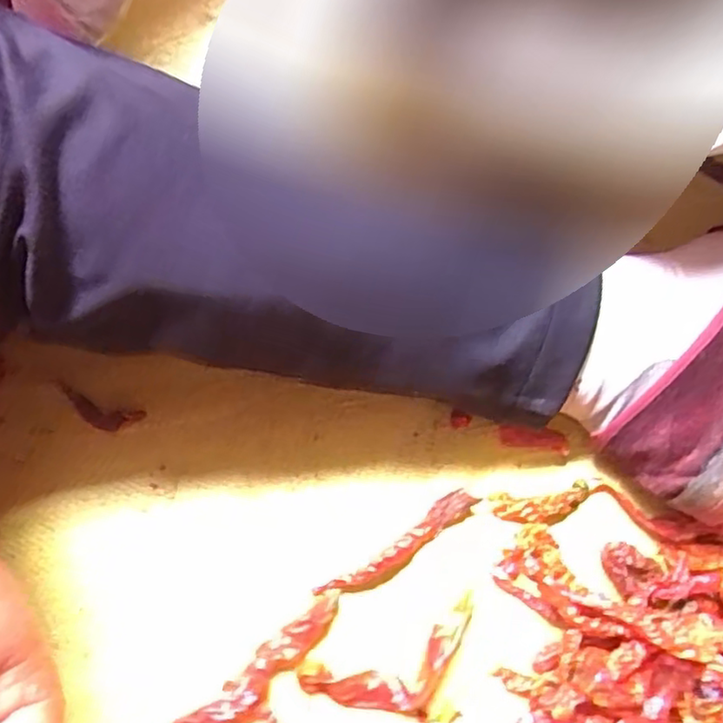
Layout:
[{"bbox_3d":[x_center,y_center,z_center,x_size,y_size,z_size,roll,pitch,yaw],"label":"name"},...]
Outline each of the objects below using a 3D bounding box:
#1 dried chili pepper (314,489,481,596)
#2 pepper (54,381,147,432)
[{"bbox_3d":[0.019,0.094,0.330,0.090,0.011,0.015,-33,79,-8],"label":"dried chili pepper"},{"bbox_3d":[-0.139,0.026,0.345,0.049,0.004,0.016,18,77,3],"label":"pepper"}]

